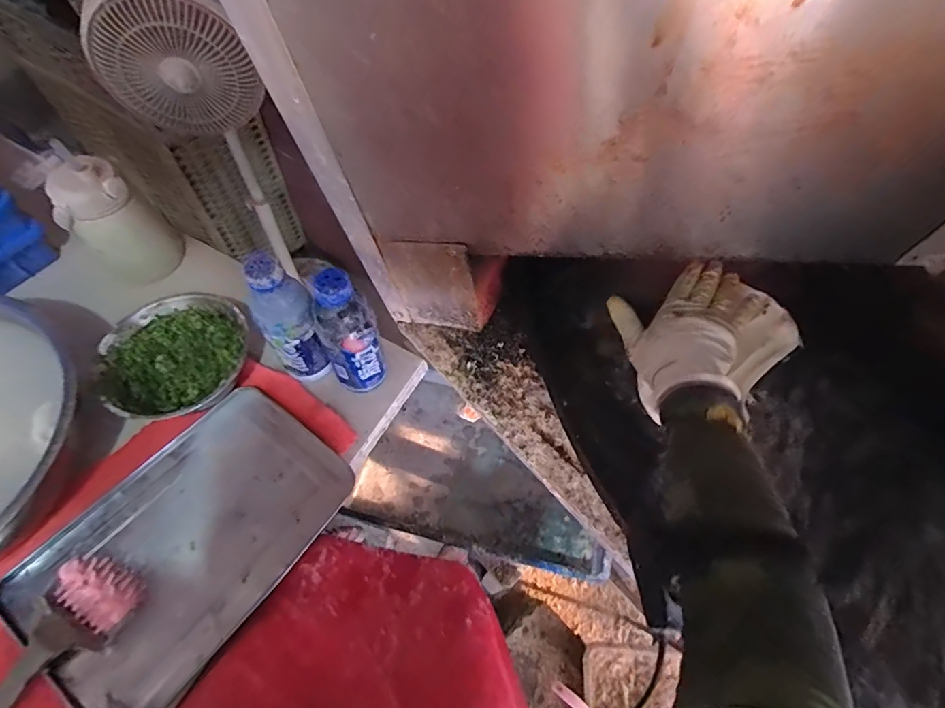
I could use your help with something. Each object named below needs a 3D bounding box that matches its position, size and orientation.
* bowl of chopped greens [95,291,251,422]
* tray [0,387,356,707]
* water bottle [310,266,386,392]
[{"bbox_3d":[-0.395,0.004,0.645,0.180,0.053,0.185,1,60,-2],"label":"bowl of chopped greens"},{"bbox_3d":[-0.331,0.216,0.561,0.231,0.020,0.341,35,64,17],"label":"tray"},{"bbox_3d":[-0.153,-0.022,0.582,0.071,0.193,0.056,-21,63,-14],"label":"water bottle"}]

